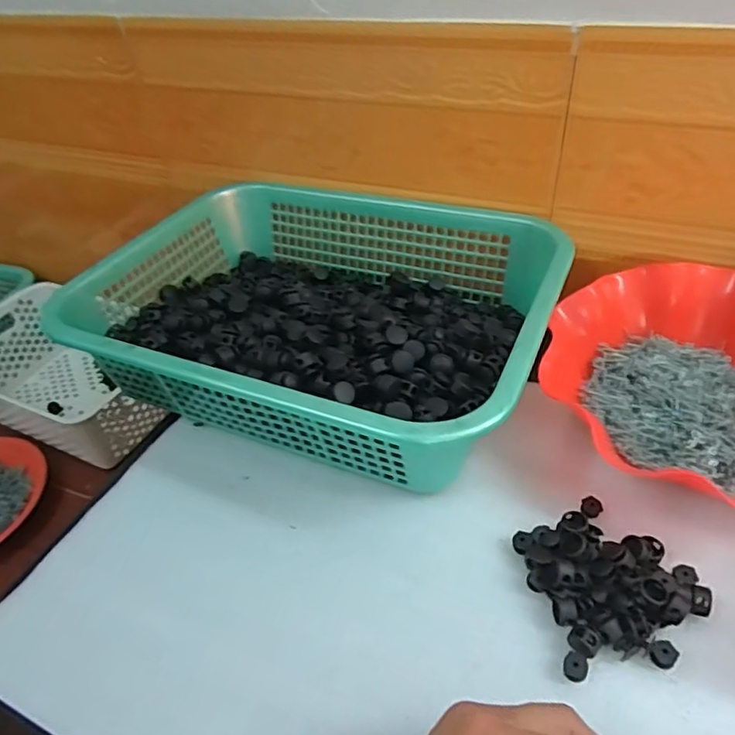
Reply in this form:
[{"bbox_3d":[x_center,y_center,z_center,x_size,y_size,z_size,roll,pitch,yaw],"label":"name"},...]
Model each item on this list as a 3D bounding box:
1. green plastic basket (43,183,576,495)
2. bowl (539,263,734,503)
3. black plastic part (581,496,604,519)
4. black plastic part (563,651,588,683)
[{"bbox_3d":[-0.045,-0.057,0.508,0.384,0.098,0.284,15,47,21],"label":"green plastic basket"},{"bbox_3d":[0.245,0.011,0.422,0.218,0.063,0.207,-3,43,3],"label":"bowl"},{"bbox_3d":[0.154,0.096,0.392,0.015,0.008,0.013,5,45,10],"label":"black plastic part"},{"bbox_3d":[0.118,0.170,0.325,0.013,0.009,0.012,-3,43,3],"label":"black plastic part"}]

